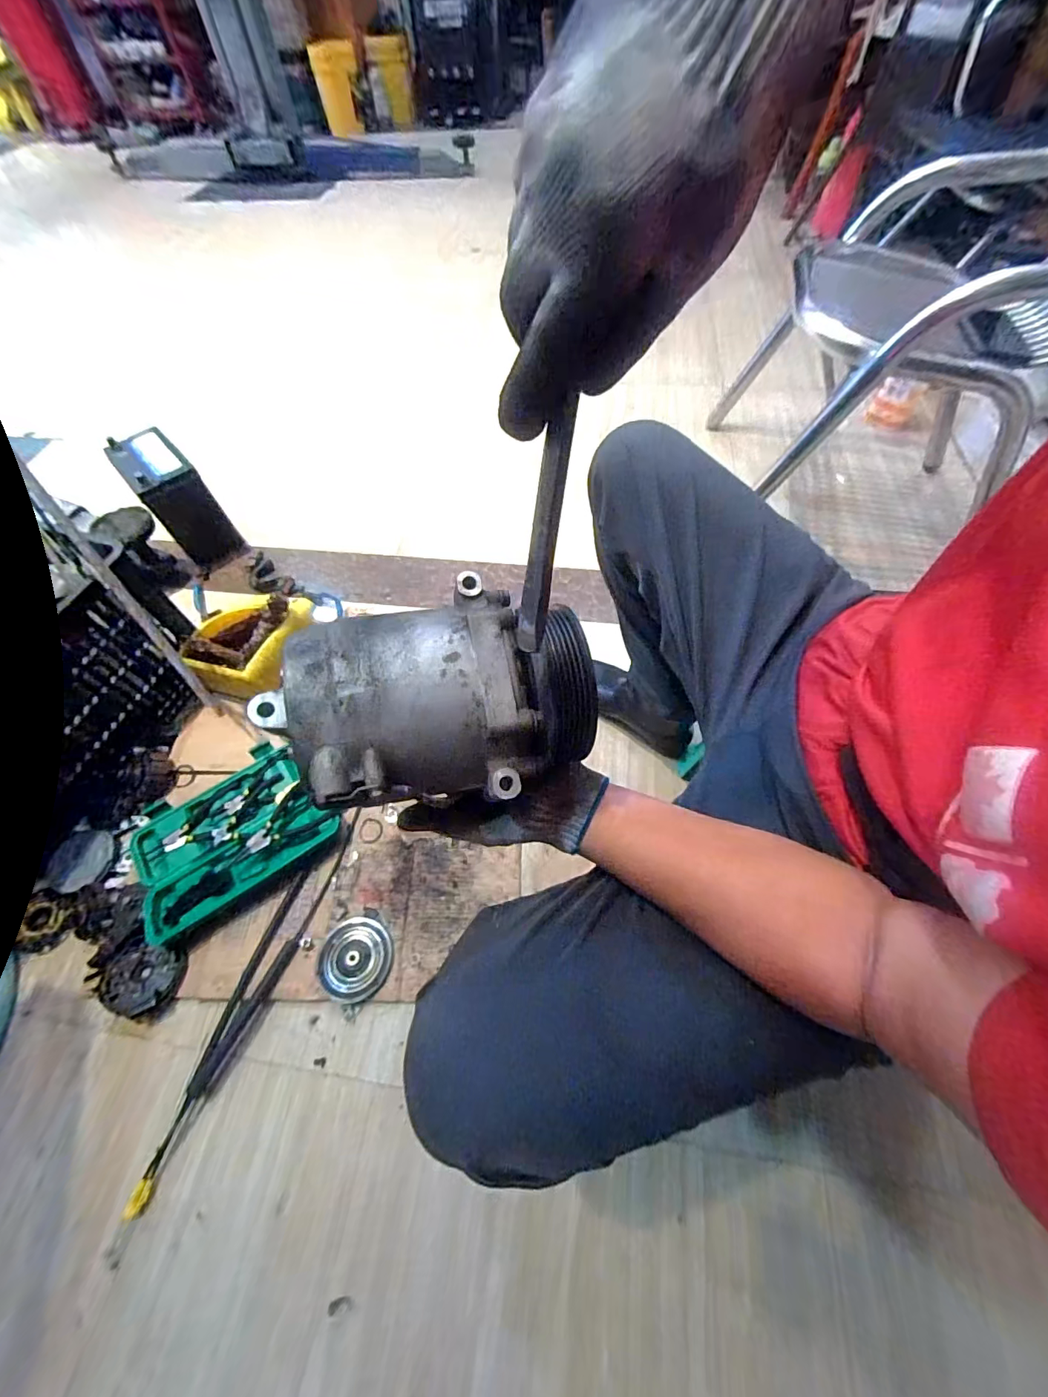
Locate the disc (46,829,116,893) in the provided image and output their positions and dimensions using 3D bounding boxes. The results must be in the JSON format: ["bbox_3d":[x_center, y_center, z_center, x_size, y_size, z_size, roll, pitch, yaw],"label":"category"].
[{"bbox_3d":[-0.723,0.263,0.771,0.092,0.011,0.092,-12,60,-4],"label":"disc"}]

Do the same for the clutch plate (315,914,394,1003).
[{"bbox_3d":[-0.249,0.380,0.695,0.104,0.020,0.106,-1,60,2],"label":"clutch plate"}]

